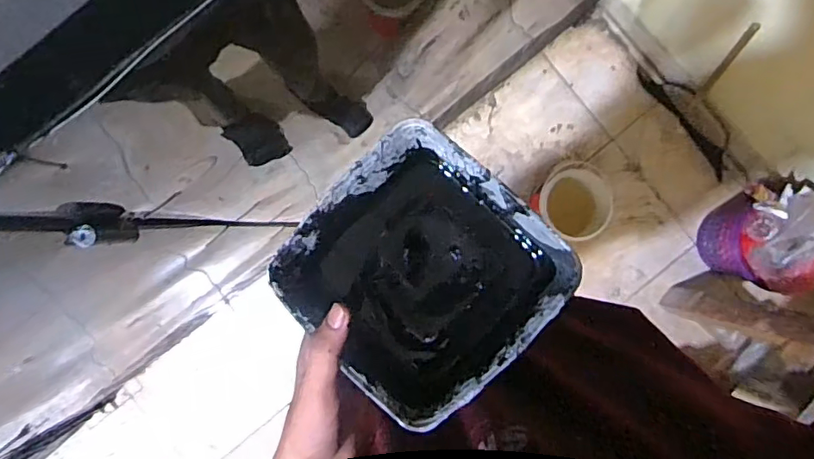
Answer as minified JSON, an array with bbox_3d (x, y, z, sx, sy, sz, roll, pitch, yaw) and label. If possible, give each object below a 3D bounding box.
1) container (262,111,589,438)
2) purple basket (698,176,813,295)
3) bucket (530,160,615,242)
[{"bbox_3d":[0.007,0.030,0.384,0.157,0.090,0.155,44,90,-1],"label":"container"},{"bbox_3d":[0.942,0.007,1.424,0.260,0.418,0.274,-14,90,-1],"label":"purple basket"},{"bbox_3d":[0.465,-0.085,1.518,0.209,0.212,0.188,-39,91,0],"label":"bucket"}]

